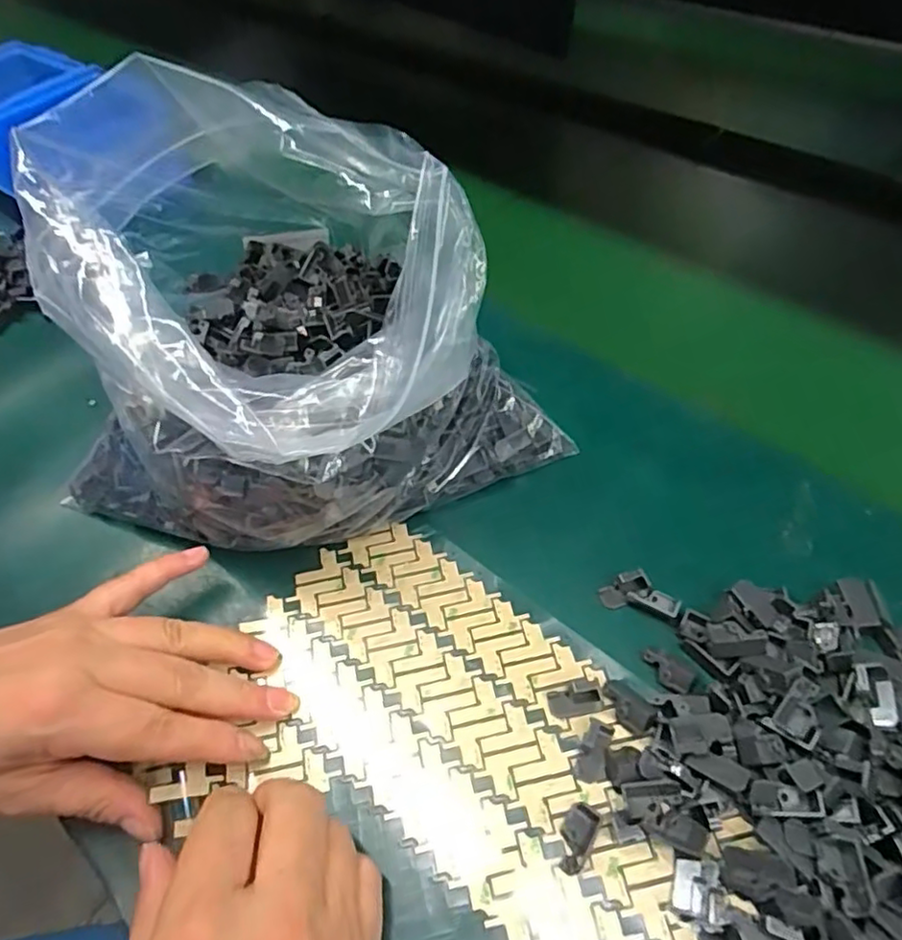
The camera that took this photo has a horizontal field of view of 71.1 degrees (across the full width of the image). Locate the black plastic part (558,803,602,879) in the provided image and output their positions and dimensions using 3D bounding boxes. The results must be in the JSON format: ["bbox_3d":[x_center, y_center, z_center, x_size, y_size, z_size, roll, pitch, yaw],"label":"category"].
[{"bbox_3d":[0.046,0.134,0.229,0.011,0.006,0.022,20,55,18],"label":"black plastic part"}]

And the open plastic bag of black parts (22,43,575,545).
[{"bbox_3d":[-0.085,-0.058,0.296,0.201,0.162,0.203,-38,59,-24],"label":"open plastic bag of black parts"}]

